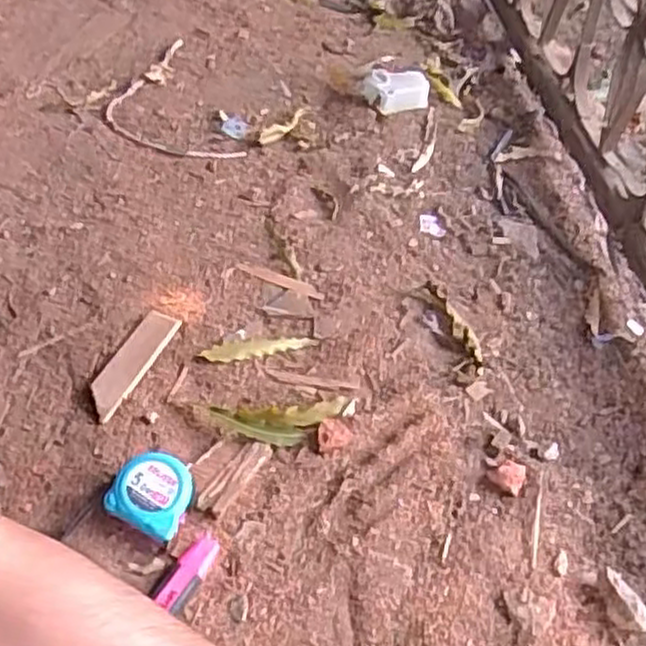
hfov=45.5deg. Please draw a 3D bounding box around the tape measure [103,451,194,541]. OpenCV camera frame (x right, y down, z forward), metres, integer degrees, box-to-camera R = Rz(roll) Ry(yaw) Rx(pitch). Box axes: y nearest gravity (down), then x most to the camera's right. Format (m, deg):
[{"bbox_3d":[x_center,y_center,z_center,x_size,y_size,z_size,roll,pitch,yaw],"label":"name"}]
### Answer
[{"bbox_3d":[-0.144,0.144,0.645,0.061,0.032,0.067,12,46,6],"label":"tape measure"}]

